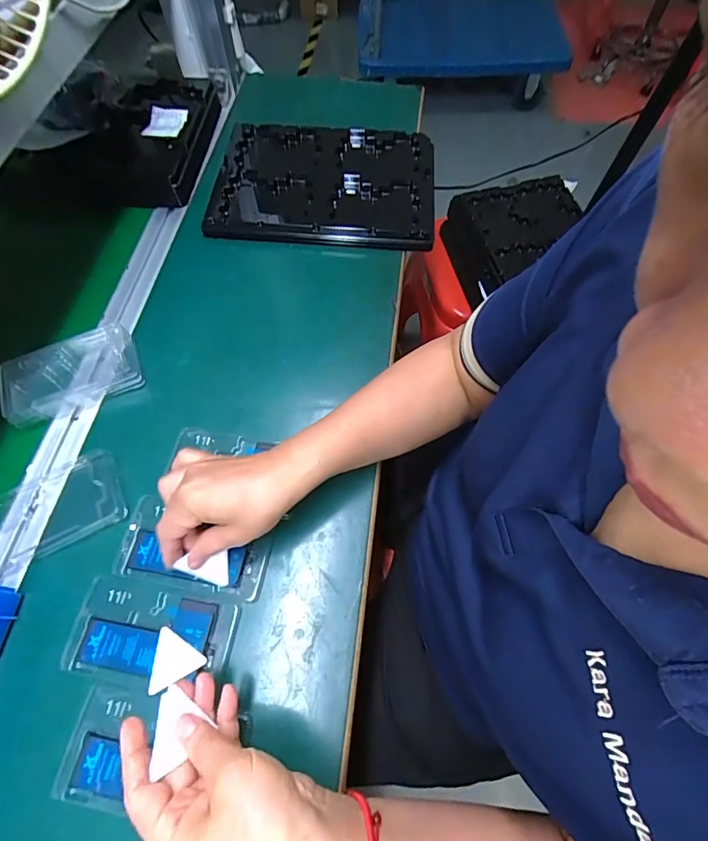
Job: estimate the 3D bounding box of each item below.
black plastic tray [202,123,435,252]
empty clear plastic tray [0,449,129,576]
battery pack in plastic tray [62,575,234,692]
[{"bbox_3d":[-0.039,-0.323,0.600,0.292,0.047,0.210,5,64,2],"label":"black plastic tray"},{"bbox_3d":[-0.286,0.084,0.401,0.135,0.012,0.079,-23,66,-12],"label":"empty clear plastic tray"},{"bbox_3d":[-0.167,0.177,0.361,0.126,0.008,0.074,9,64,4],"label":"battery pack in plastic tray"}]

